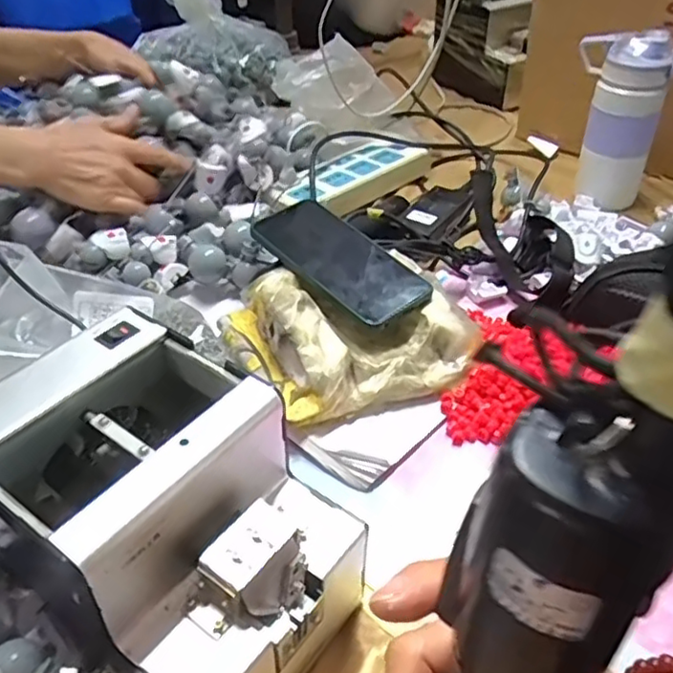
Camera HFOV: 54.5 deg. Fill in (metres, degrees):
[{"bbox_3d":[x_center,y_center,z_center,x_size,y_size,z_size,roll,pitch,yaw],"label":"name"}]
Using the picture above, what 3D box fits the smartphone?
[{"bbox_3d":[0.003,-0.068,0.565,0.076,0.010,0.163,-31,55,-32],"label":"smartphone"}]

